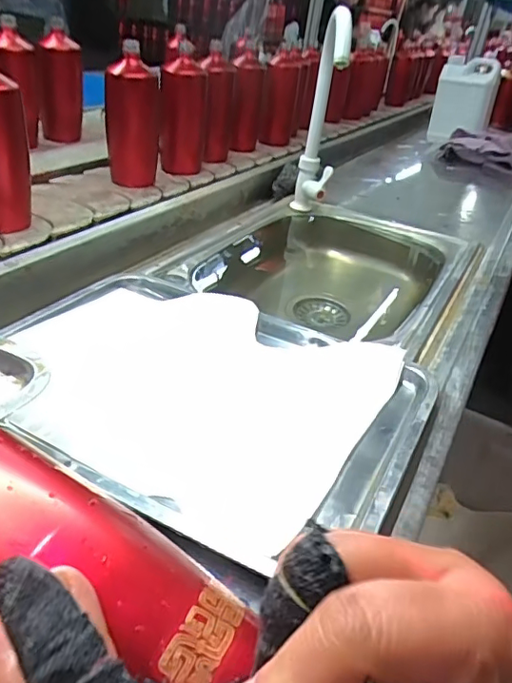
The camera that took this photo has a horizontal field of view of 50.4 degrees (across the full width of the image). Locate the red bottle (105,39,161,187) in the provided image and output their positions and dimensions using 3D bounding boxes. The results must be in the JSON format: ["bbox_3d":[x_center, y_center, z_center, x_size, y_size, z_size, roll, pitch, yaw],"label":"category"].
[{"bbox_3d":[-0.206,-0.381,0.911,0.086,0.196,0.080,1,33,-10],"label":"red bottle"}]

